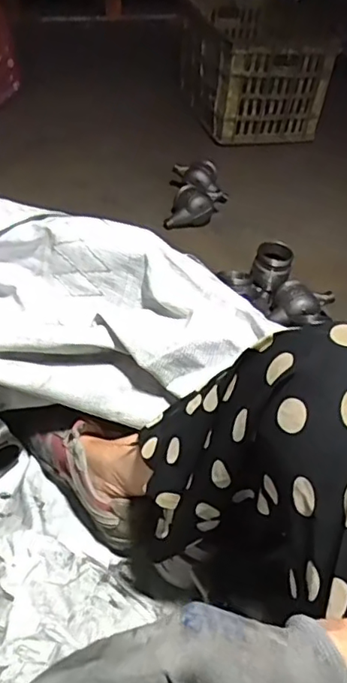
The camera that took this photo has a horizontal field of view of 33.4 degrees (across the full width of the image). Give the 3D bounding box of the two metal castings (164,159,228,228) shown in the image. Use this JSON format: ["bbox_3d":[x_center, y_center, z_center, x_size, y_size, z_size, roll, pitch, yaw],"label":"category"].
[{"bbox_3d":[0.057,-0.348,1.404,0.142,0.104,0.194,7,44,1],"label":"two metal castings"}]

